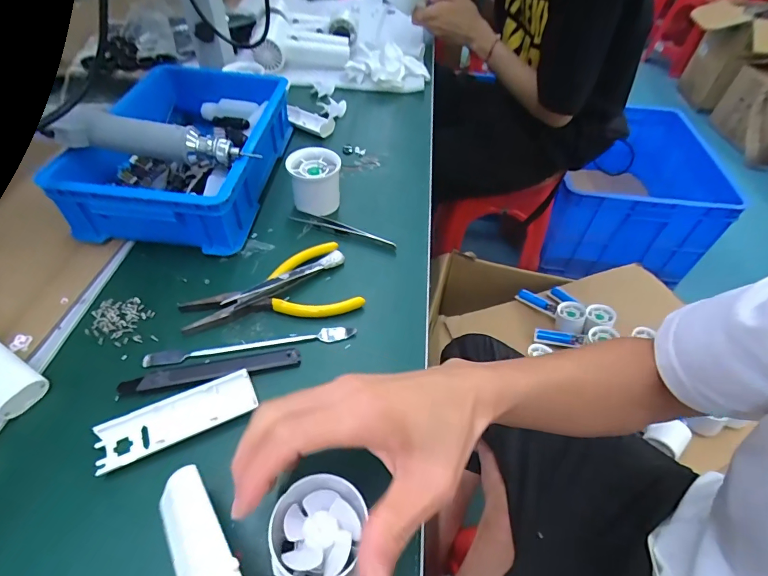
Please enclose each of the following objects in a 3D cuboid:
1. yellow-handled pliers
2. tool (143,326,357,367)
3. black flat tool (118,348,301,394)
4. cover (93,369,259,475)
[{"bbox_3d":[-0.102,-0.001,0.365,0.151,0.017,0.076,-10,50,-10],"label":"yellow-handled pliers"},{"bbox_3d":[-0.108,0.046,0.332,0.168,0.004,0.015,-8,50,-9],"label":"tool"},{"bbox_3d":[-0.132,0.064,0.313,0.130,0.007,0.019,-9,50,-10],"label":"black flat tool"},{"bbox_3d":[-0.144,0.091,0.285,0.104,0.012,0.034,-20,52,-18],"label":"cover"}]

